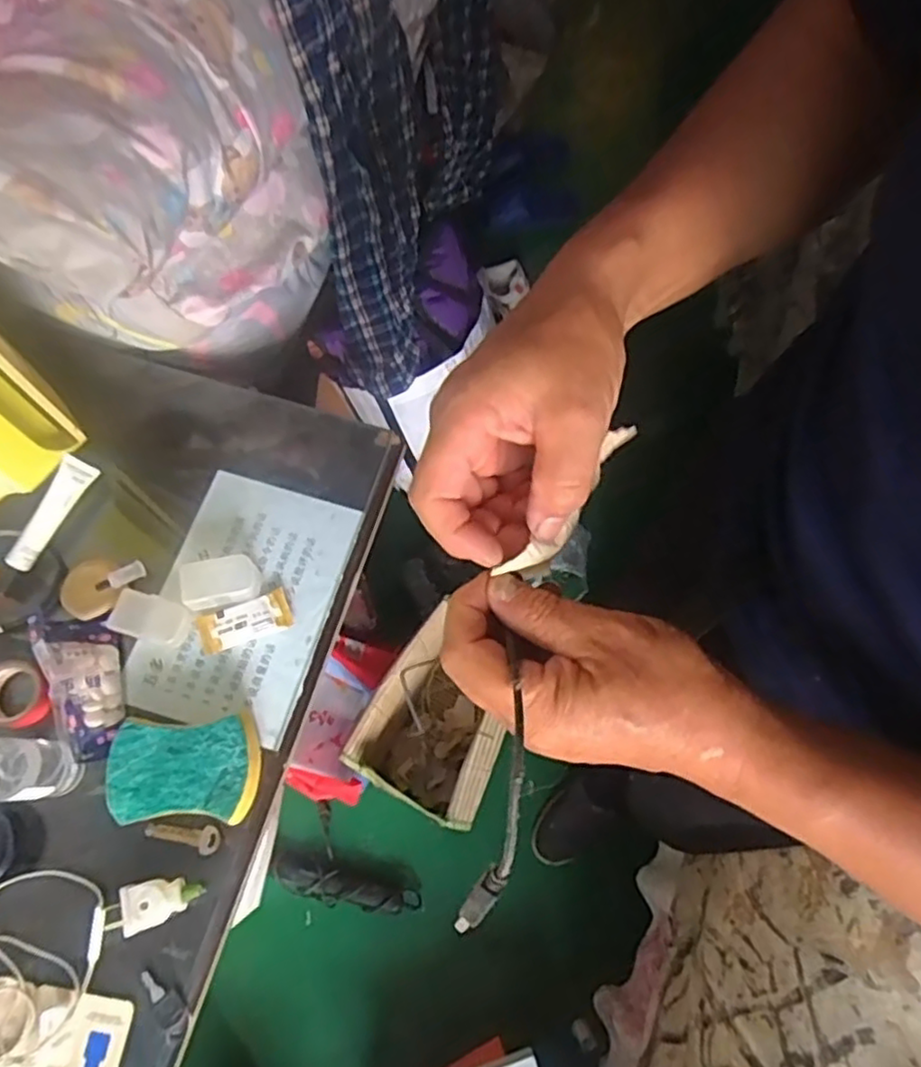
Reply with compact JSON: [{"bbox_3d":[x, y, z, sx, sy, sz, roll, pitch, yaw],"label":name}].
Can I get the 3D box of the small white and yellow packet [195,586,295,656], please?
[{"bbox_3d":[-0.177,0.072,0.551,0.073,0.008,0.034,-22,72,-9],"label":"small white and yellow packet"}]

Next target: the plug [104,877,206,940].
[{"bbox_3d":[-0.217,0.259,0.473,0.067,0.013,0.032,-22,72,-9],"label":"plug"}]

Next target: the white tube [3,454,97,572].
[{"bbox_3d":[-0.344,-0.017,0.564,0.027,0.019,0.101,35,77,-35],"label":"white tube"}]

